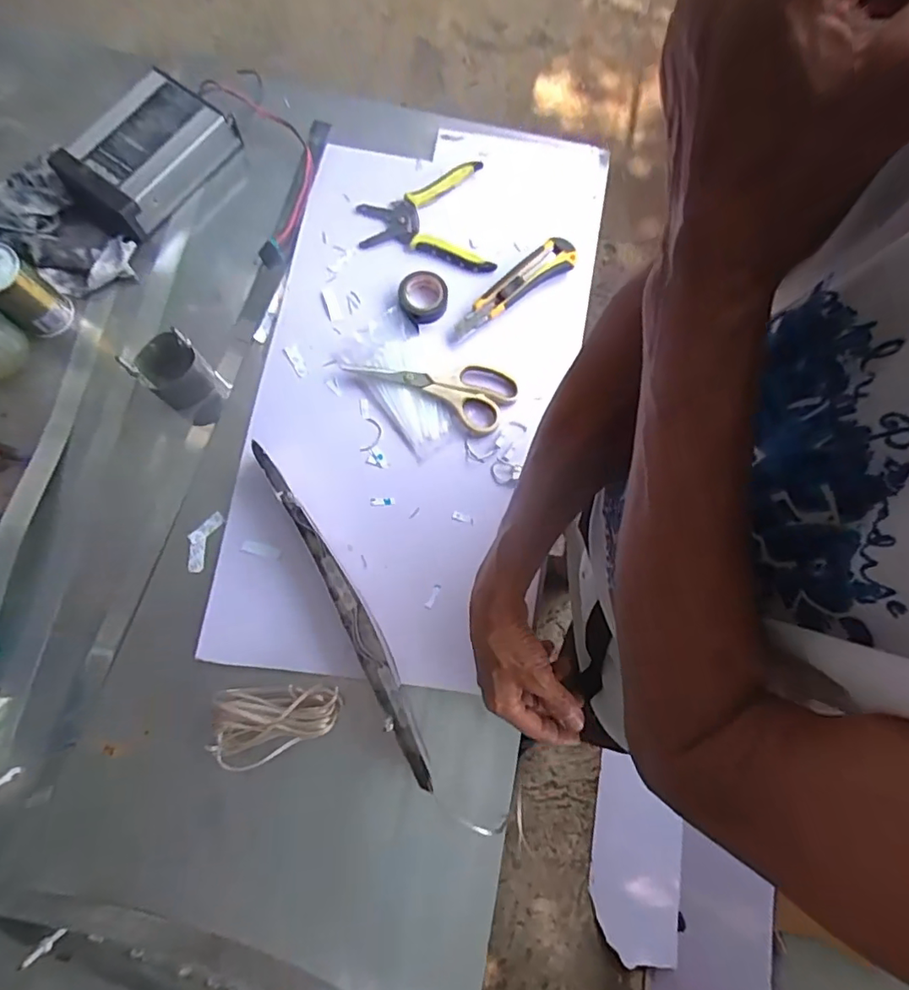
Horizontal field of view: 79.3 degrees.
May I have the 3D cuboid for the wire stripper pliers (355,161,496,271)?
[{"bbox_3d":[-0.037,-0.321,0.643,0.149,0.012,0.141,-7,76,-5],"label":"wire stripper pliers"}]

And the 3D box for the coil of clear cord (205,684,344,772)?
[{"bbox_3d":[-0.163,0.211,0.503,0.117,0.032,0.069,-4,76,-3],"label":"coil of clear cord"}]

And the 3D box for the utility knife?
[{"bbox_3d":[0.063,-0.233,0.620,0.176,0.014,0.037,-36,80,-11],"label":"utility knife"}]

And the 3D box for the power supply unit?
[{"bbox_3d":[-0.355,-0.391,0.631,0.118,0.048,0.180,36,76,6],"label":"power supply unit"}]

